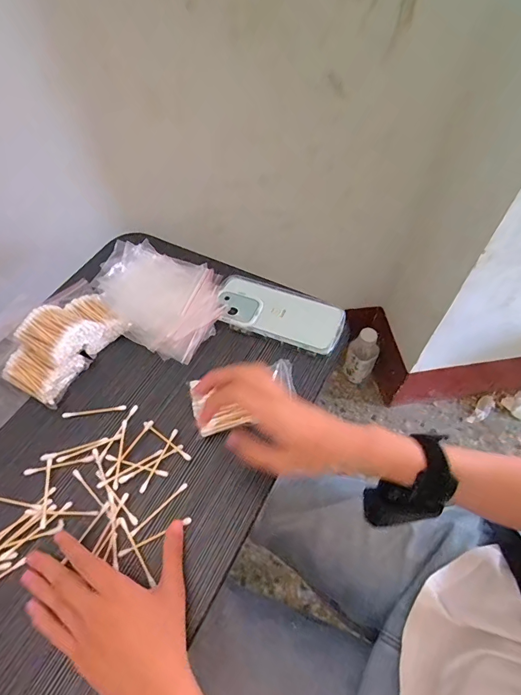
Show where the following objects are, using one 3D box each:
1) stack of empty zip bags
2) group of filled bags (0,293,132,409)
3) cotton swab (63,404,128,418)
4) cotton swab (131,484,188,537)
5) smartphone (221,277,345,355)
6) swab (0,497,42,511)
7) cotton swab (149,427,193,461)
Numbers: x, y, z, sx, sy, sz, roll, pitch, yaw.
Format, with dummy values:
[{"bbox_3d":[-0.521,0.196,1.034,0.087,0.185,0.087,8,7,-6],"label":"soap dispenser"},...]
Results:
[{"bbox_3d":[-0.131,-0.067,0.497,0.164,0.023,0.143,21,60,4],"label":"stack of empty zip bags"},{"bbox_3d":[-0.243,-0.014,0.468,0.110,0.053,0.146,29,62,19],"label":"group of filled bags"},{"bbox_3d":[-0.188,0.071,0.439,0.070,0.005,0.007,-6,56,-2],"label":"cotton swab"},{"bbox_3d":[-0.099,0.158,0.383,0.066,0.004,0.006,-40,64,-22],"label":"cotton swab"},{"bbox_3d":[0.023,-0.048,0.504,0.165,0.011,0.082,18,59,13],"label":"smartphone"},{"bbox_3d":[-0.248,0.152,0.386,0.069,0.004,0.007,10,57,8],"label":"swab"},{"bbox_3d":[-0.099,0.097,0.407,0.068,0.004,0.005,32,63,21],"label":"cotton swab"}]

